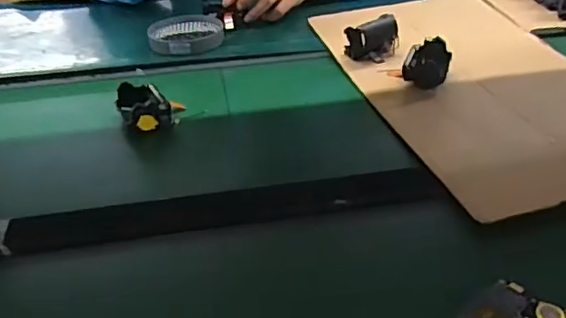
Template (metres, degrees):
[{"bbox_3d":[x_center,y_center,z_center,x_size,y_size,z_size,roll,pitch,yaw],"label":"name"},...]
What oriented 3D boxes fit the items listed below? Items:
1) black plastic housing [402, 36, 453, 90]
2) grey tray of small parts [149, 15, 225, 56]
[{"bbox_3d":[0.189,-0.125,0.751,0.056,0.041,0.077,8,36,18],"label":"black plastic housing"},{"bbox_3d":[-0.149,-0.193,0.894,0.112,0.028,0.130,-6,34,-2],"label":"grey tray of small parts"}]

